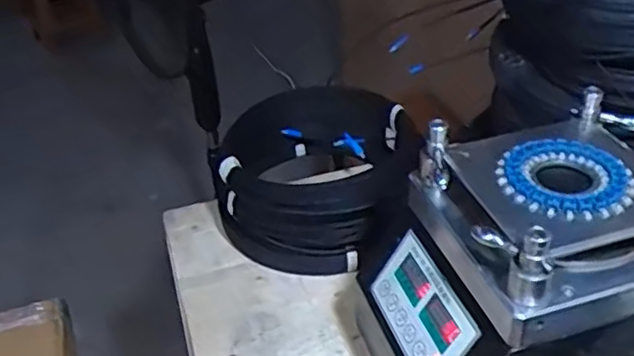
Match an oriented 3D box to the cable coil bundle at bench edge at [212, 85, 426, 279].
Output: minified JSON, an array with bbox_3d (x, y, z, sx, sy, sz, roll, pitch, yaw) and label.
[{"bbox_3d":[-0.002,-0.011,0.988,0.285,0.144,0.329,-2,35,5],"label":"cable coil bundle at bench edge"}]

